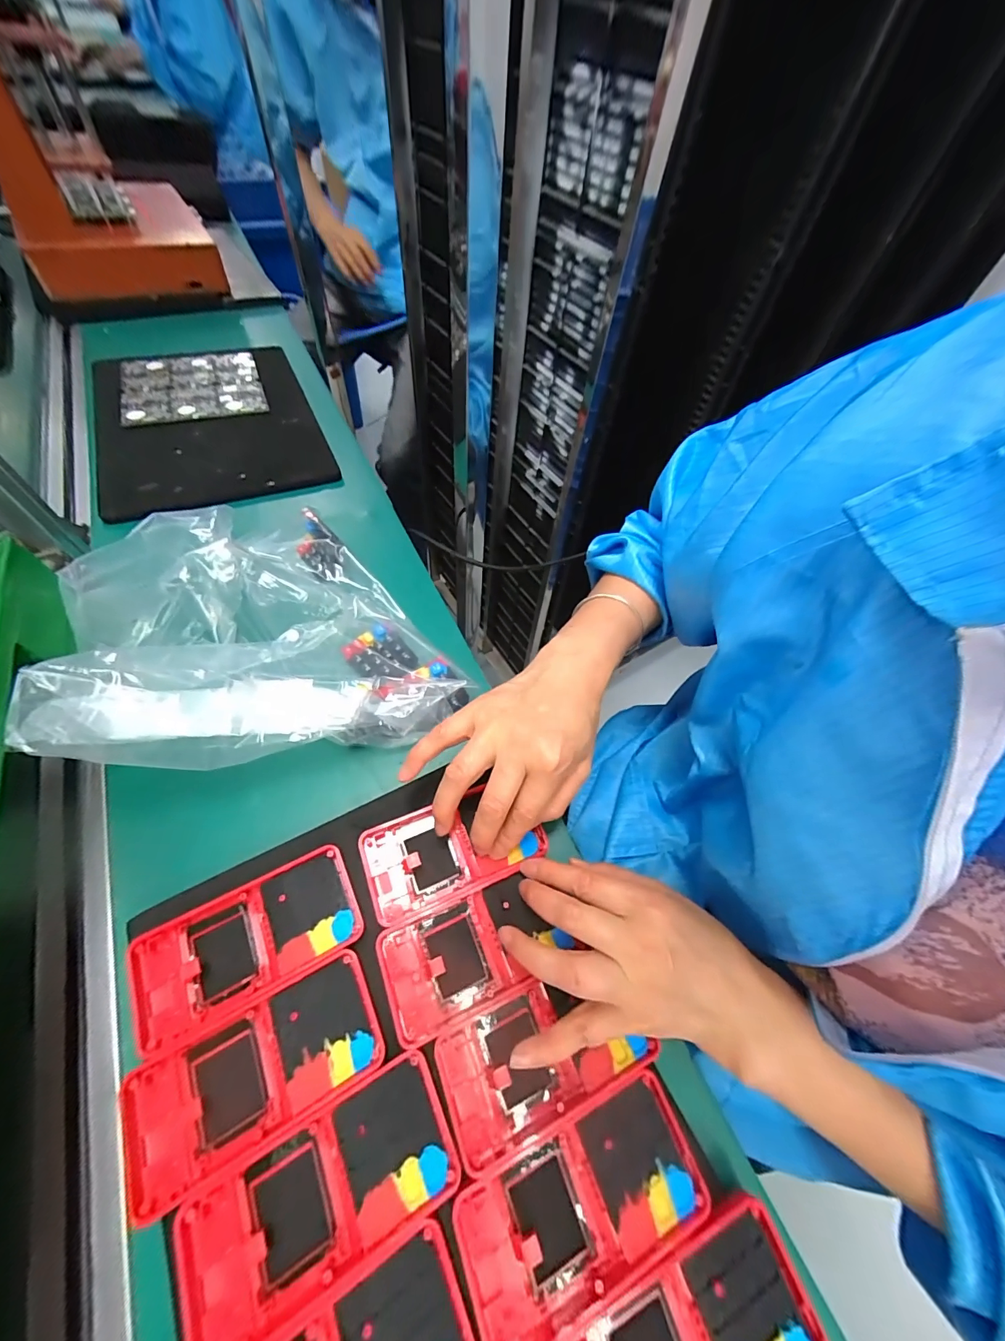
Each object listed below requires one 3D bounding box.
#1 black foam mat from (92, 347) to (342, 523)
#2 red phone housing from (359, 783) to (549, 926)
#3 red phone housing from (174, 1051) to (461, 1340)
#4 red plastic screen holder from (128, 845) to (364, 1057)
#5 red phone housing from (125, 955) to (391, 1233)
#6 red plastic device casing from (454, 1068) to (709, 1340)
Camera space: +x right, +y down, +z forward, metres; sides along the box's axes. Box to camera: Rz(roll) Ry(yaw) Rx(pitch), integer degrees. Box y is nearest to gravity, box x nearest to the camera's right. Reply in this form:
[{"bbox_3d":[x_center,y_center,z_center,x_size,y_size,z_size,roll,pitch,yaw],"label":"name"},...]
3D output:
[{"bbox_3d":[-0.372,-0.326,0.543,0.242,0.012,0.346,-22,62,-17],"label":"black foam mat"},{"bbox_3d":[-0.033,0.122,0.299,0.119,0.016,0.062,-18,61,-15],"label":"red phone housing"},{"bbox_3d":[-0.089,0.258,0.209,0.126,0.011,0.061,-21,62,-16],"label":"red phone housing"},{"bbox_3d":[-0.153,0.165,0.263,0.120,0.015,0.062,-21,62,-16],"label":"red plastic screen holder"},{"bbox_3d":[-0.133,0.216,0.231,0.124,0.011,0.060,-23,63,-17],"label":"red phone housing"},{"bbox_3d":[0.041,0.269,0.216,0.123,0.008,0.062,-19,61,-15],"label":"red plastic device casing"}]

